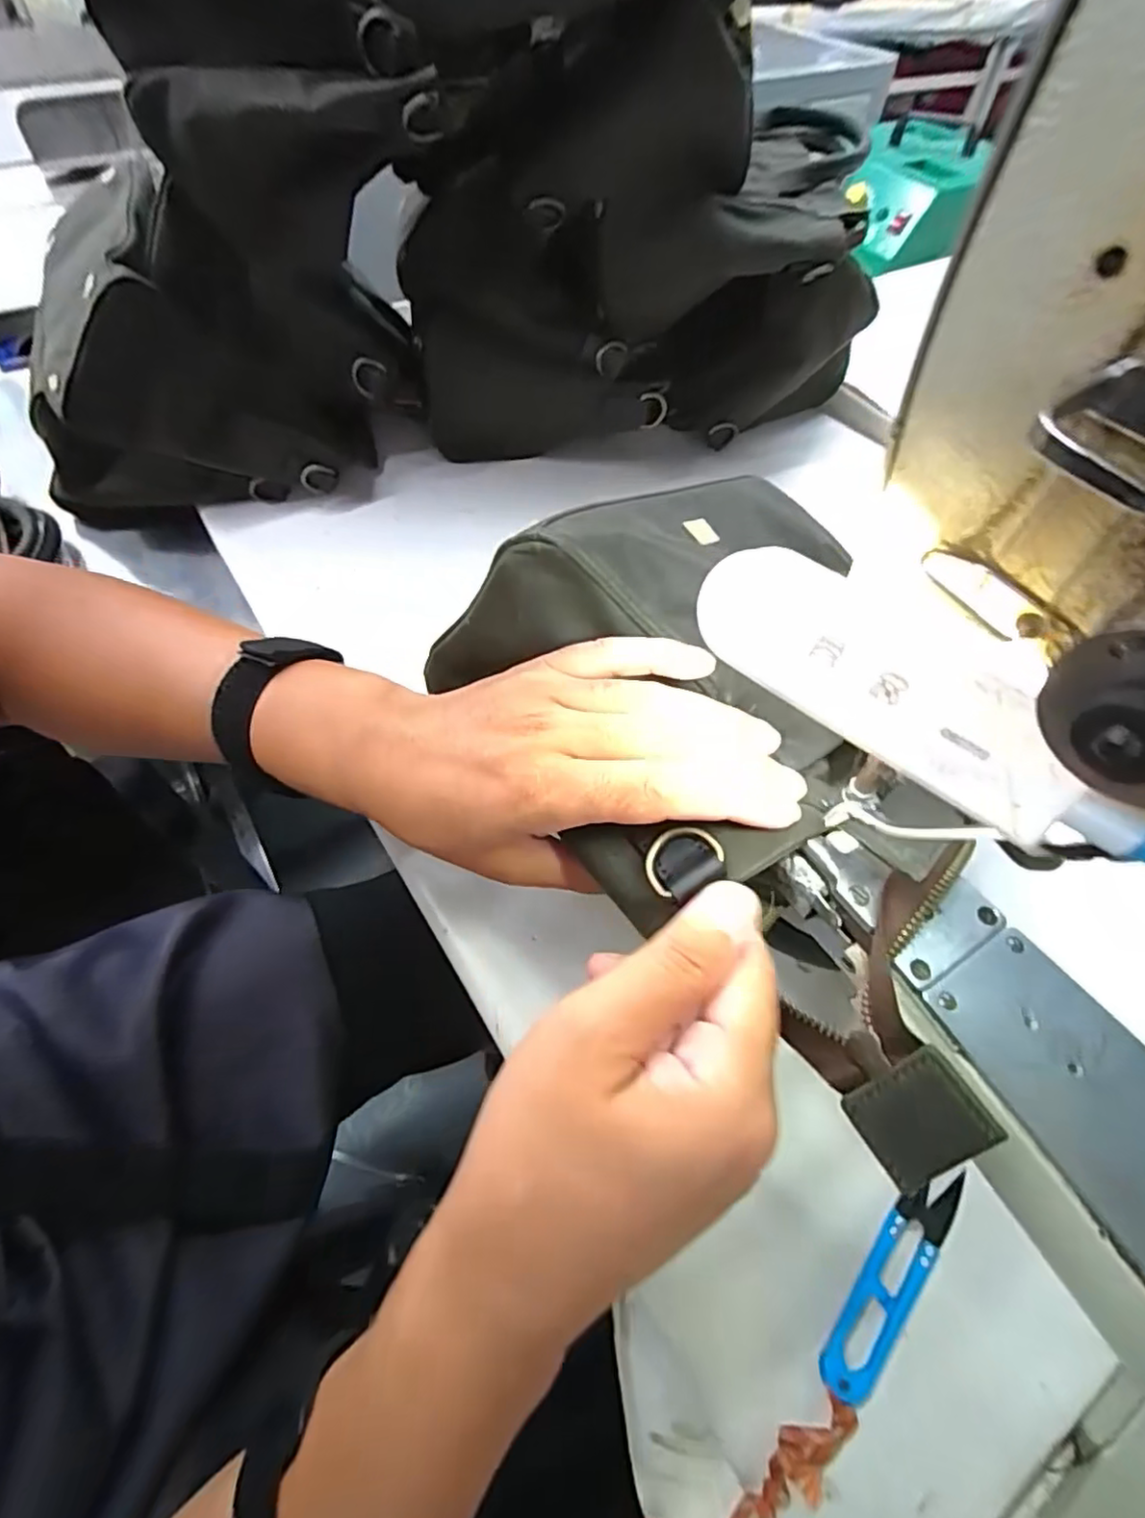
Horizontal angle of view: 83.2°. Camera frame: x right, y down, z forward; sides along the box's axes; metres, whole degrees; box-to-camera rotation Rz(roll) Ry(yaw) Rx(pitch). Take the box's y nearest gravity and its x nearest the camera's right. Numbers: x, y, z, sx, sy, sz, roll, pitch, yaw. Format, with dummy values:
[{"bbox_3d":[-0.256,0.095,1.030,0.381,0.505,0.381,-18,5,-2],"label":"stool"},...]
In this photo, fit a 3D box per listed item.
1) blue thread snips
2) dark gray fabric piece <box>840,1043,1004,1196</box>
[{"bbox_3d":[0.135,0.215,0.268,0.026,0.008,0.098,38,63,22],"label":"blue thread snips"},{"bbox_3d":[0.098,0.102,0.183,0.004,0.034,0.026,10,38,-47],"label":"dark gray fabric piece"}]

